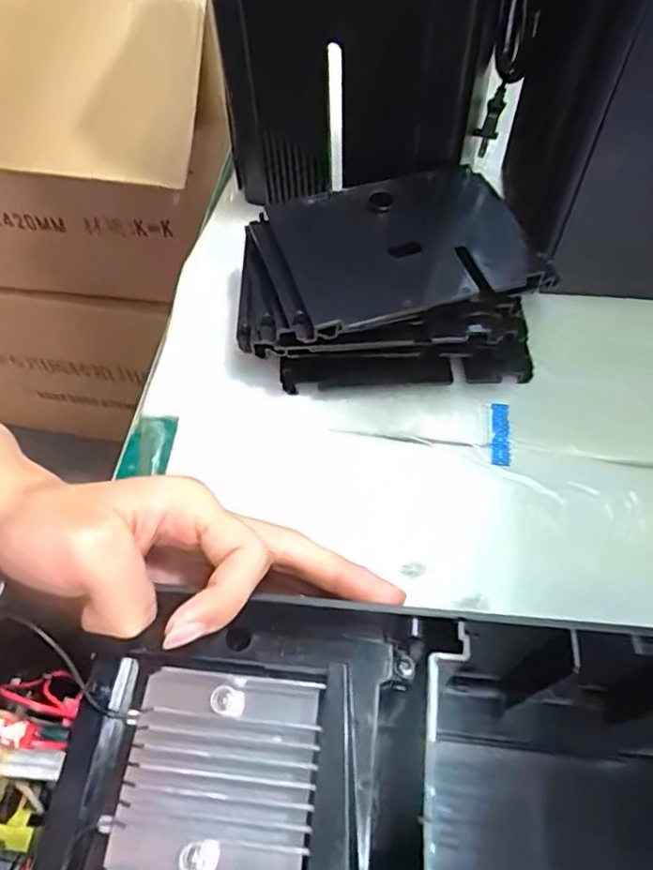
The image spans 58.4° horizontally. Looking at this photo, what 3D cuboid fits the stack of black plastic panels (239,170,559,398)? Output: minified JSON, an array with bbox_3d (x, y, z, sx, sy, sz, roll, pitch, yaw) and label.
[{"bbox_3d":[0.044,-0.114,0.433,0.210,0.077,0.152,-1,59,0],"label":"stack of black plastic panels"}]

